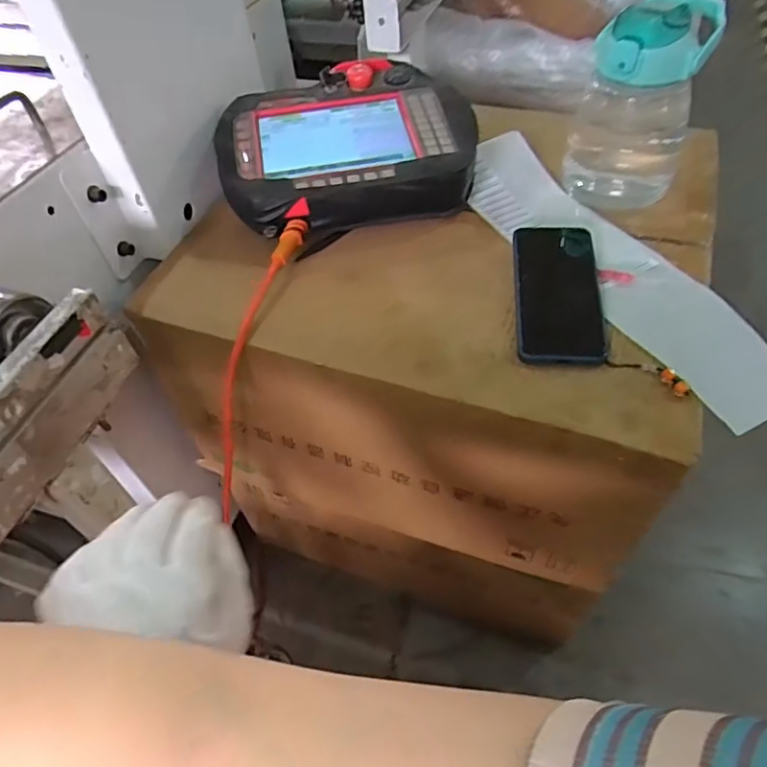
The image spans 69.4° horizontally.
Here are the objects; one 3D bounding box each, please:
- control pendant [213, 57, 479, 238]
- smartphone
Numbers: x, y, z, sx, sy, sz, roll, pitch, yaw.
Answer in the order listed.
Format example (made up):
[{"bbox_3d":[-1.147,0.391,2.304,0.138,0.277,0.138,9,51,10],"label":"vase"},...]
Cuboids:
[{"bbox_3d":[-0.042,-0.258,0.629,0.275,0.095,0.206,-16,52,-8],"label":"control pendant"},{"bbox_3d":[0.164,-0.088,0.518,0.078,0.016,0.158,1,61,7],"label":"smartphone"}]

